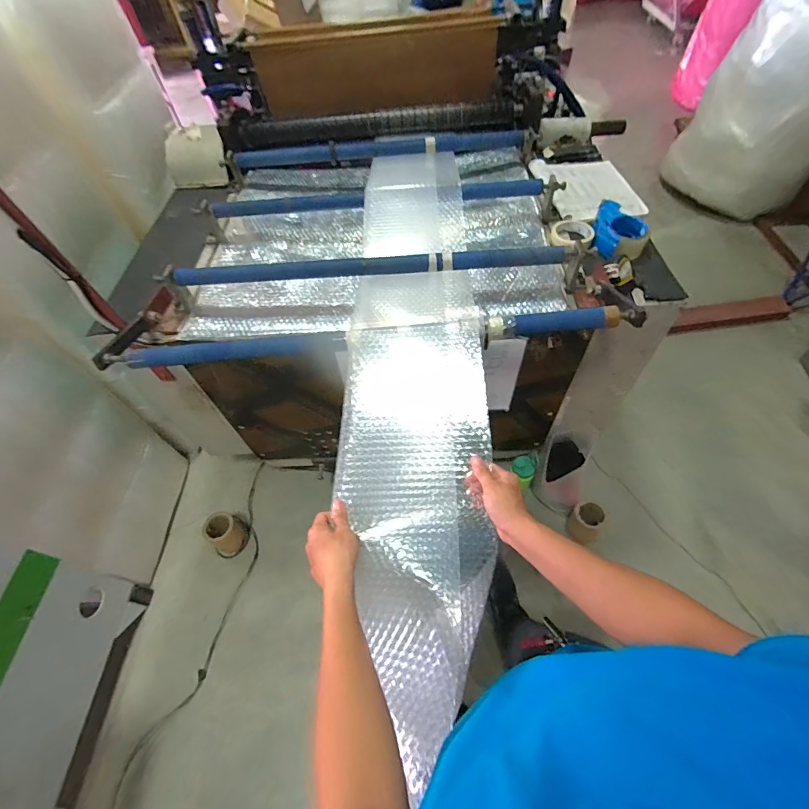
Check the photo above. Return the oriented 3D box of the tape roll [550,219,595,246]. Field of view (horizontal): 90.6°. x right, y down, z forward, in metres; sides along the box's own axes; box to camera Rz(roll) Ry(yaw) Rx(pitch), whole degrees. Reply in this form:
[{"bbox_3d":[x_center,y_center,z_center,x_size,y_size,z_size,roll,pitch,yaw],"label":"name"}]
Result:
[{"bbox_3d":[0.402,-0.421,0.973,0.085,0.031,0.101,-11,56,-3],"label":"tape roll"}]

